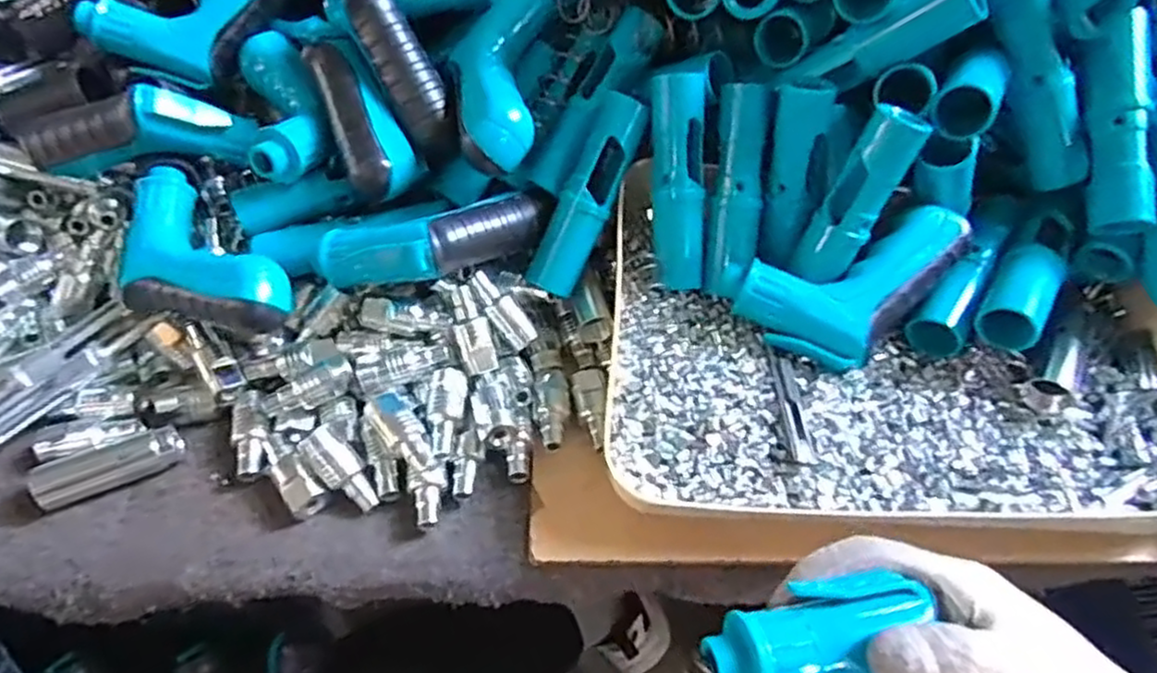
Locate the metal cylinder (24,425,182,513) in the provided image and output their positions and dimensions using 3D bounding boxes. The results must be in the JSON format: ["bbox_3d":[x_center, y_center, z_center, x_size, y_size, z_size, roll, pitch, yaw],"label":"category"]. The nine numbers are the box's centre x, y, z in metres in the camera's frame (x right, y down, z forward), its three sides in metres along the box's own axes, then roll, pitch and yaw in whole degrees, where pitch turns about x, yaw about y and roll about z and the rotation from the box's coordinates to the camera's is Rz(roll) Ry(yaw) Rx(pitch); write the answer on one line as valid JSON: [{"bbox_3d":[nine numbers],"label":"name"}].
[{"bbox_3d":[-0.259,0.070,0.390,0.069,0.025,0.024,-22,56,-18],"label":"metal cylinder"}]

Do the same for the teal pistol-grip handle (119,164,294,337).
[{"bbox_3d":[-0.224,-0.040,0.407,0.136,0.034,0.066,37,59,24],"label":"teal pistol-grip handle"}]

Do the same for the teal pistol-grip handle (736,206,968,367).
[{"bbox_3d":[0.150,-0.034,0.394,0.120,0.044,0.072,-35,61,-25],"label":"teal pistol-grip handle"}]

